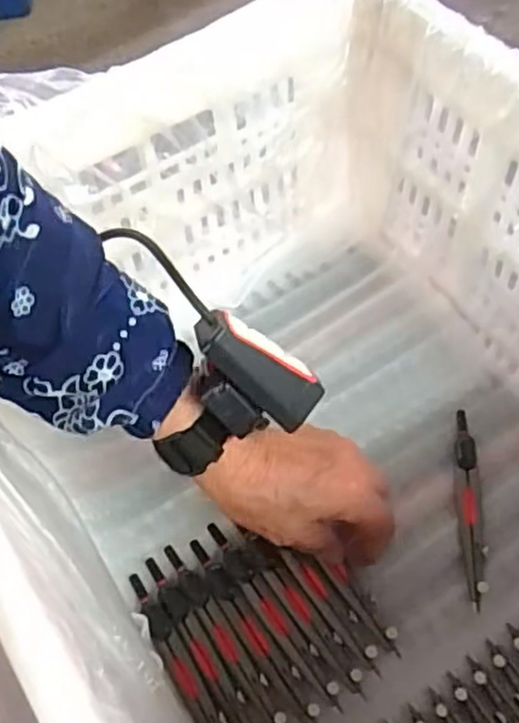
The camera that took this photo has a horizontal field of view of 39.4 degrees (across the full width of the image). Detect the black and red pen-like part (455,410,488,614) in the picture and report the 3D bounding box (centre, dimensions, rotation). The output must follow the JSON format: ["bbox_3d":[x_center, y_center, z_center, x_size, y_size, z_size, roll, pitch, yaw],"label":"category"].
[{"bbox_3d":[0.135,0.092,0.468,0.014,0.011,0.130,2,58,5],"label":"black and red pen-like part"}]

